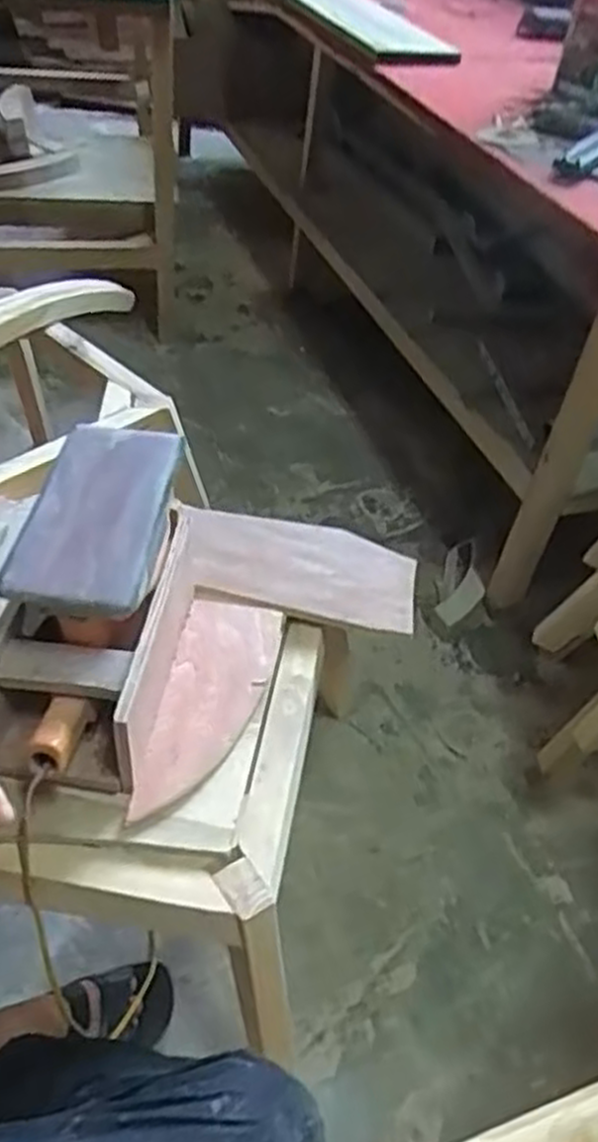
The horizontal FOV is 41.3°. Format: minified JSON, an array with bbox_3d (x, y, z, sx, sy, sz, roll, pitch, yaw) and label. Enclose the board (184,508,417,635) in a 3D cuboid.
[{"bbox_3d":[-0.001,-0.006,0.929,0.270,0.022,0.144,11,46,5],"label":"board"}]

